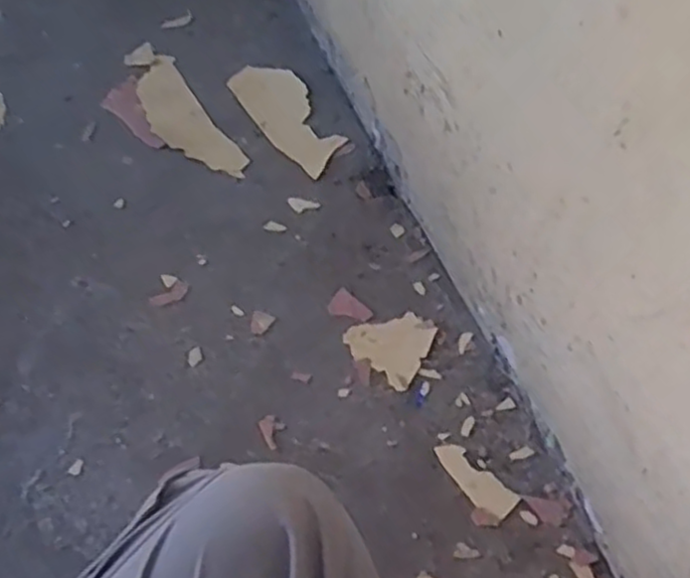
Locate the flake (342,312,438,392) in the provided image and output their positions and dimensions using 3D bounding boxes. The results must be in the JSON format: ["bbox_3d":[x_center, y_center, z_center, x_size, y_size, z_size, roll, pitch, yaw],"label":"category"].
[{"bbox_3d":[0.049,0.054,0.782,0.081,0.007,0.079,36,66,15],"label":"flake"}]

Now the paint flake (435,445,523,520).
[{"bbox_3d":[0.120,0.178,0.708,0.085,0.005,0.033,41,67,17],"label":"paint flake"}]

